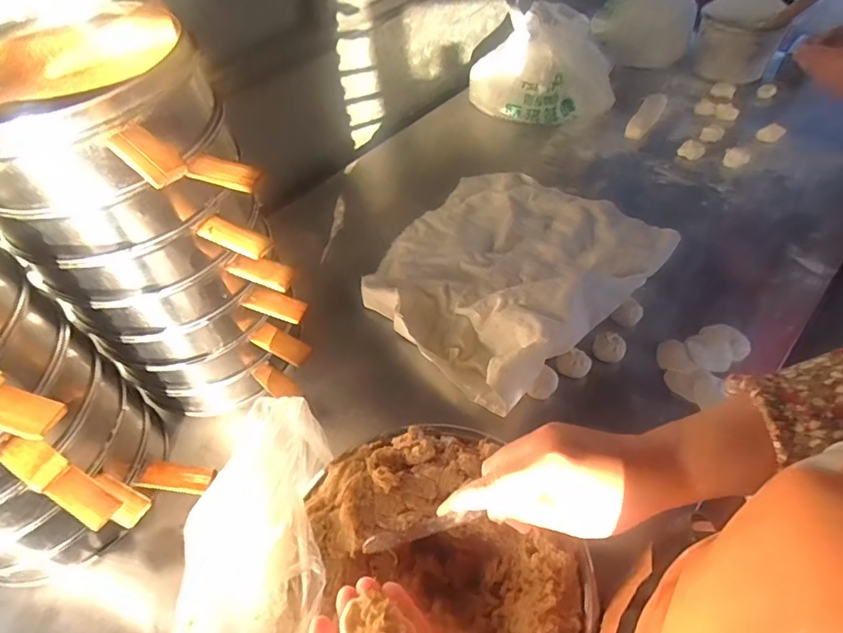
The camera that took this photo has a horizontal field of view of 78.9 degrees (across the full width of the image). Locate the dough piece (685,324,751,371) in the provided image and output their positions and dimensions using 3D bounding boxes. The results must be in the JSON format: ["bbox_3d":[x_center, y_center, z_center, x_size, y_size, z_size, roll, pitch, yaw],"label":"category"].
[{"bbox_3d":[0.395,0.040,0.688,0.071,0.020,0.060,-25,53,-13],"label":"dough piece"}]

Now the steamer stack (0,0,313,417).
[{"bbox_3d":[-0.272,-0.061,0.559,0.230,0.405,0.243,-26,53,-14],"label":"steamer stack"}]

